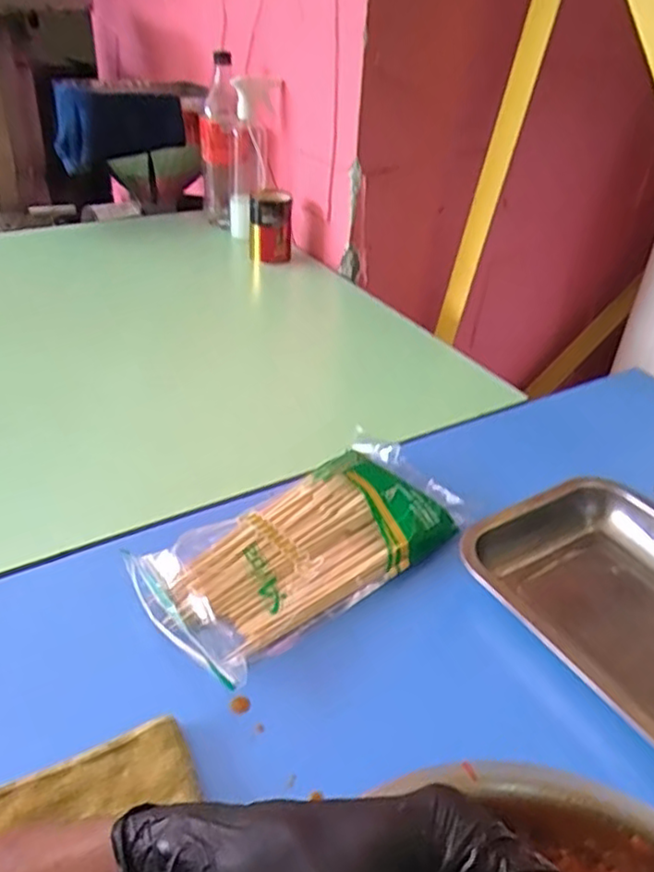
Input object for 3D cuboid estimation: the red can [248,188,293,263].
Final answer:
[{"bbox_3d":[-0.089,-0.333,1.057,0.066,0.106,0.056,1,35,-4],"label":"red can"}]

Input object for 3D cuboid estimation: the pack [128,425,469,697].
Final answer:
[{"bbox_3d":[-0.012,0.082,0.523,0.256,0.029,0.127,-25,44,-34],"label":"pack"}]

